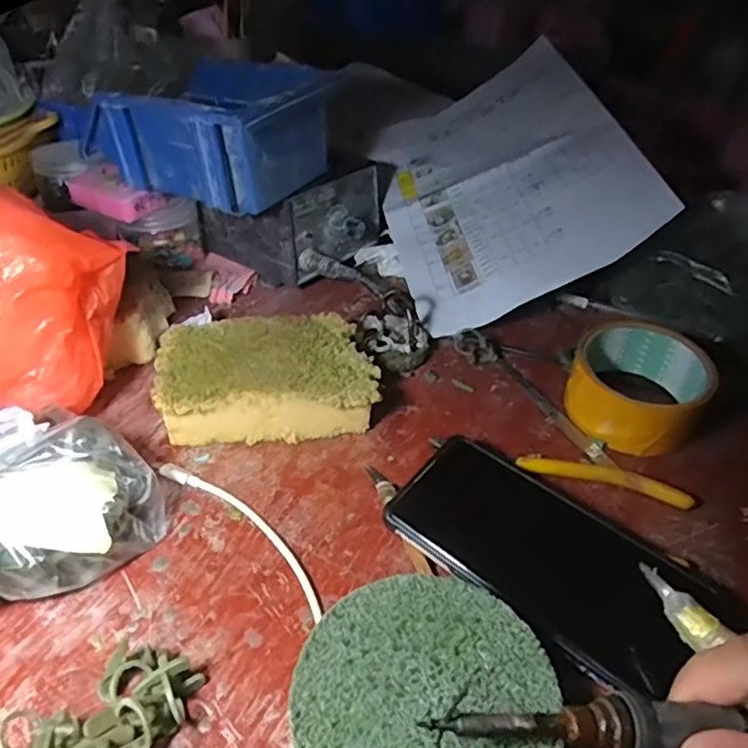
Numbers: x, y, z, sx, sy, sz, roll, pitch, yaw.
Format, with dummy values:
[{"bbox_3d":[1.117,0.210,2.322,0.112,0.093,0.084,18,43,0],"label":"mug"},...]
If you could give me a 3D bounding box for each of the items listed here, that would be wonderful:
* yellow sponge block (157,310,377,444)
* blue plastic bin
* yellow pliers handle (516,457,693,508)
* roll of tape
[{"bbox_3d":[-0.071,0.001,0.415,0.142,0.042,0.092,-2,40,-7],"label":"yellow sponge block"},{"bbox_3d":[-0.128,-0.193,0.493,0.173,0.092,0.130,22,43,21],"label":"blue plastic bin"},{"bbox_3d":[0.141,0.064,0.377,0.102,0.011,0.018,11,40,9],"label":"yellow pliers handle"},{"bbox_3d":[0.179,0.009,0.415,0.083,0.050,0.084,2,40,-2],"label":"roll of tape"}]

